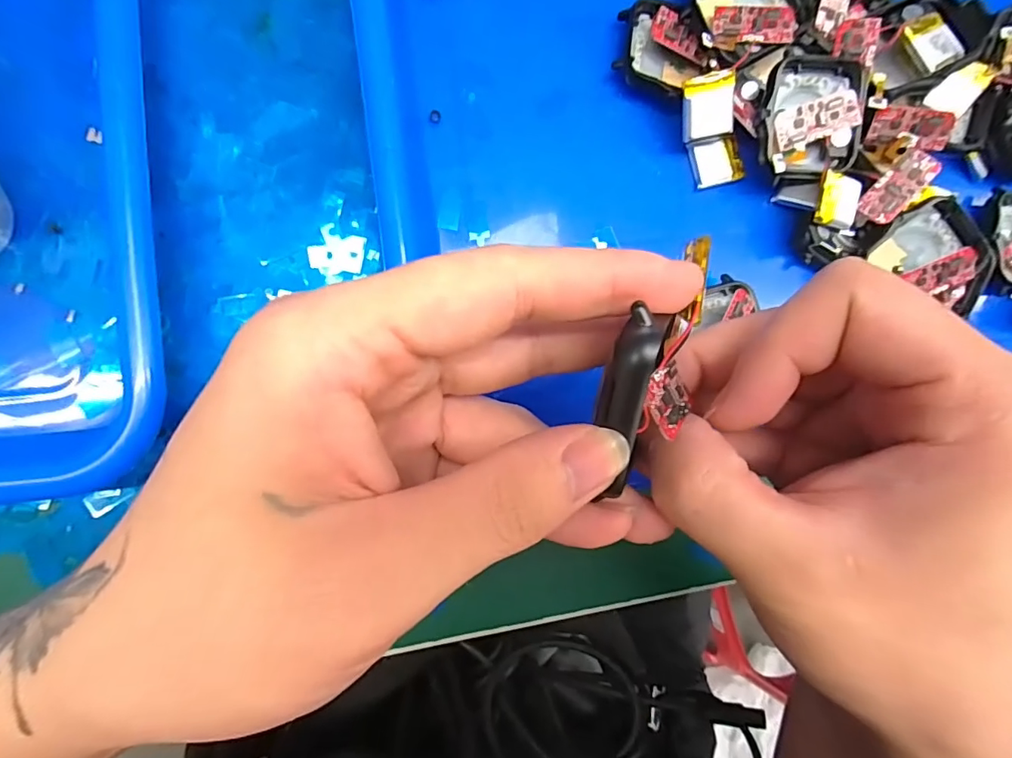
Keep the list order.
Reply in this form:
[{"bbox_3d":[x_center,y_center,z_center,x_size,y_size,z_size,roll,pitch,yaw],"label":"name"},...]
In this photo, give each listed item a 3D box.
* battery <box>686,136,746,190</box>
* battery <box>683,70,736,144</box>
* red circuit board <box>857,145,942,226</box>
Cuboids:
[{"bbox_3d":[0.088,-0.091,0.210,0.021,0.005,0.019,-15,90,-9],"label":"battery"},{"bbox_3d":[0.078,-0.105,0.193,0.019,0.004,0.022,-11,121,0],"label":"battery"},{"bbox_3d":[0.159,-0.078,0.202,0.016,0.004,0.030,44,104,18],"label":"red circuit board"}]

